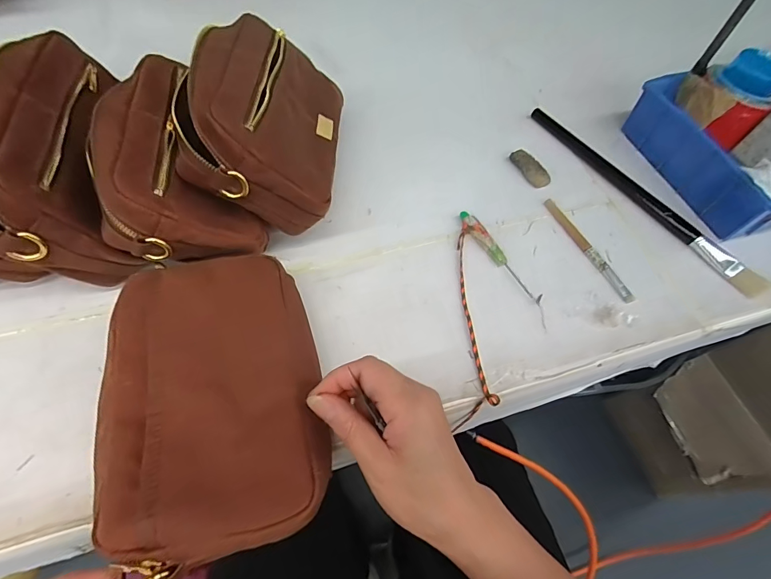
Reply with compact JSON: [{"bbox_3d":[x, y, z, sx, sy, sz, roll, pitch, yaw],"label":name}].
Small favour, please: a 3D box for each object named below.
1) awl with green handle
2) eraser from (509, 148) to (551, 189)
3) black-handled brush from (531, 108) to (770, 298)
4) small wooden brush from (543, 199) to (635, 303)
[{"bbox_3d":[0.107,-0.033,0.390,0.014,0.010,0.115,-28,65,-19],"label":"awl with green handle"},{"bbox_3d":[0.160,-0.134,0.455,0.019,0.012,0.054,-19,62,-15],"label":"eraser"},{"bbox_3d":[0.268,-0.105,0.443,0.021,0.014,0.299,-31,66,-20],"label":"black-handled brush"},{"bbox_3d":[0.198,-0.043,0.403,0.011,0.007,0.129,-19,62,-15],"label":"small wooden brush"}]

